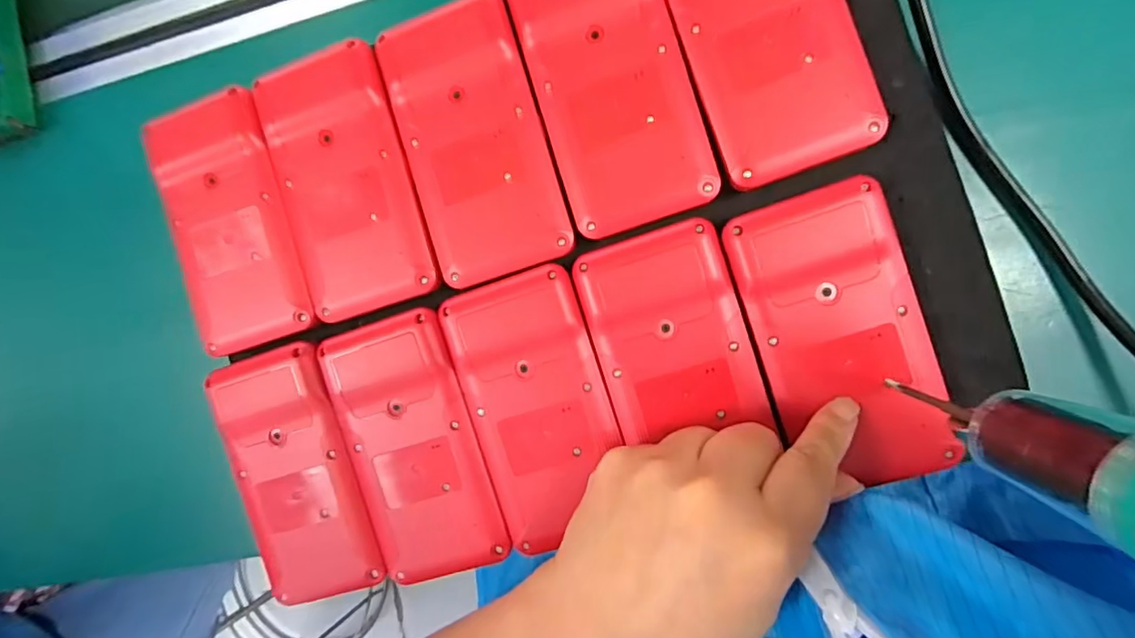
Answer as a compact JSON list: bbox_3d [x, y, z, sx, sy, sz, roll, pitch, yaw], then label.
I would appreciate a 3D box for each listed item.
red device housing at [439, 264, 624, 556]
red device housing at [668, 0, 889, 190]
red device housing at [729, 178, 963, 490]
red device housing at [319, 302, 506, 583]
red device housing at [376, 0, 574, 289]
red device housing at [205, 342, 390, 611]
[{"bbox_3d":[-0.014,0.040,0.238,0.061,0.015,0.115,-17,87,9],"label":"red device housing"},{"bbox_3d":[0.078,-0.117,0.216,0.062,0.012,0.117,-18,87,9],"label":"red device housing"},{"bbox_3d":[0.109,0.007,0.214,0.062,0.012,0.114,-18,85,9],"label":"red device housing"},{"bbox_3d":[-0.071,0.059,0.248,0.061,0.013,0.117,-18,87,9],"label":"red device housing"},{"bbox_3d":[-0.042,-0.077,0.237,0.061,0.010,0.117,-16,87,9],"label":"red device housing"},{"bbox_3d":[-0.130,0.075,0.260,0.061,0.019,0.118,-16,87,9],"label":"red device housing"}]

